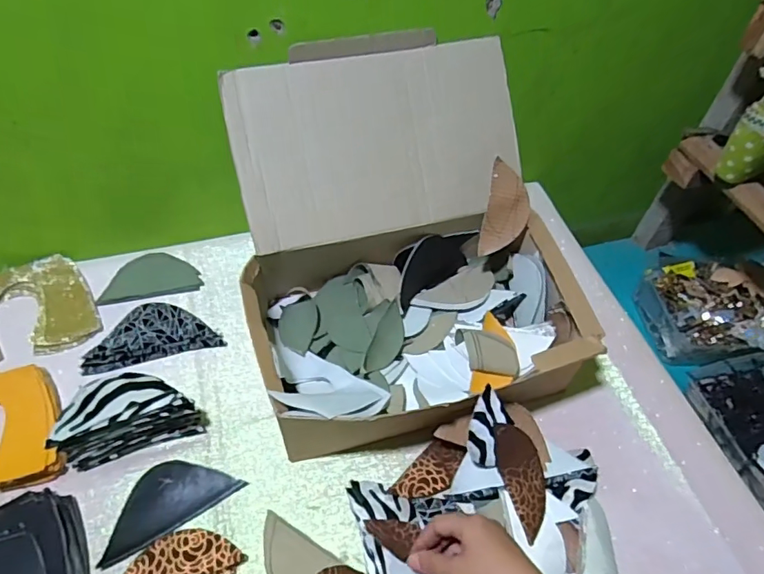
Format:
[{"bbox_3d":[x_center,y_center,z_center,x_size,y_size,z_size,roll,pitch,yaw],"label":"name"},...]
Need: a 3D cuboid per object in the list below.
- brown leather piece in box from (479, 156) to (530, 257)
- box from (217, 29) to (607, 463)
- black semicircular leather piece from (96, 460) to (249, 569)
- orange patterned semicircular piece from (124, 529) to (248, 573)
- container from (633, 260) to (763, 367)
[{"bbox_3d":[0.146,-0.090,0.596,0.050,0.106,0.009,5,12,-9],"label":"brown leather piece in box"},{"bbox_3d":[0.021,-0.044,0.549,0.329,0.243,0.344,-12,54,-13],"label":"box"},{"bbox_3d":[-0.208,0.203,0.489,0.127,0.006,0.065,-29,59,-24],"label":"black semicircular leather piece"},{"bbox_3d":[-0.185,0.247,0.455,0.111,0.010,0.048,-15,55,-15],"label":"orange patterned semicircular piece"},{"bbox_3d":[0.481,0.033,0.757,0.147,0.074,0.177,-4,52,-7],"label":"container"}]

